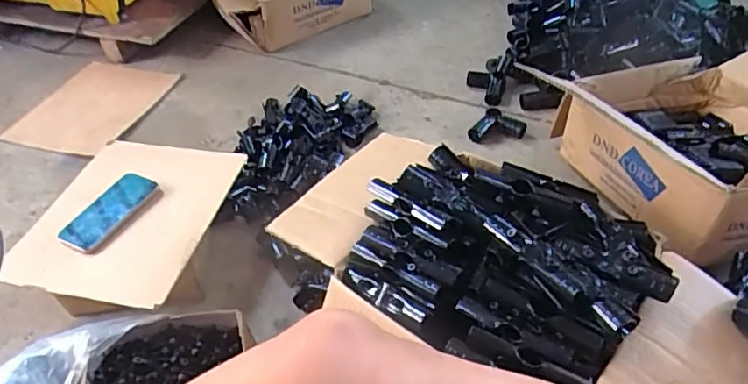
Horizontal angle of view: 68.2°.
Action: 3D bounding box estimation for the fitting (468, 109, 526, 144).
[{"bbox_3d":[0.238,-0.121,1.055,0.083,0.026,0.079,29,54,30],"label":"fitting"}]

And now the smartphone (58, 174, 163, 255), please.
[{"bbox_3d":[-0.401,0.031,0.840,0.080,0.008,0.145,28,59,20],"label":"smartphone"}]

